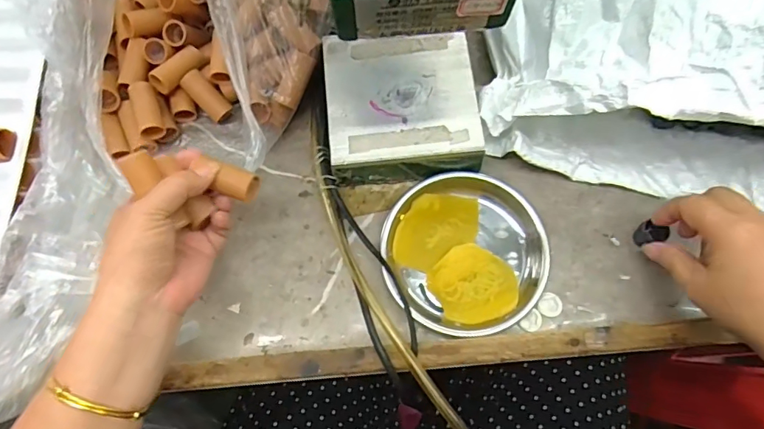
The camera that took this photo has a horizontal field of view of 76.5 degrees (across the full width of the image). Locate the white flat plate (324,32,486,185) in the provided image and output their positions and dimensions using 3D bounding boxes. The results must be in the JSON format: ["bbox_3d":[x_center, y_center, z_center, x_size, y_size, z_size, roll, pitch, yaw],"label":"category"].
[{"bbox_3d":[0.015,-0.093,0.412,0.124,0.039,0.123,-6,73,-1],"label":"white flat plate"}]

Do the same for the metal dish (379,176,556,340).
[{"bbox_3d":[0.066,0.030,0.393,0.127,0.016,0.128,0,73,1],"label":"metal dish"}]

